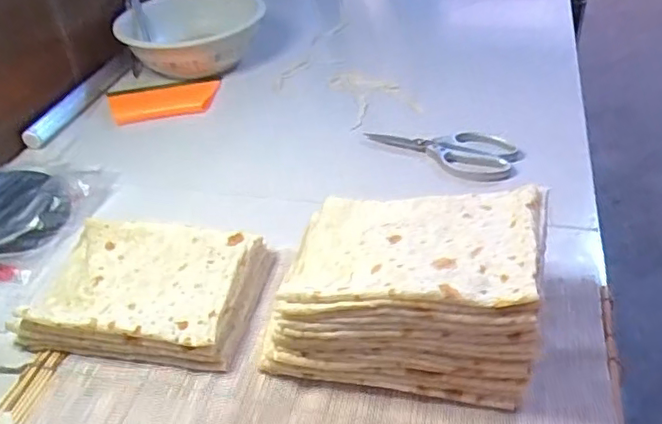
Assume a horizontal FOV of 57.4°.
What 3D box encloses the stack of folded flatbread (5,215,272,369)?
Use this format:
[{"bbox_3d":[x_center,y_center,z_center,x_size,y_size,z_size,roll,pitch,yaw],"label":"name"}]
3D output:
[{"bbox_3d":[-0.191,0.074,0.612,0.231,0.040,0.157,5,41,12],"label":"stack of folded flatbread"}]

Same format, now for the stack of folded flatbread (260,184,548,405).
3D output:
[{"bbox_3d":[0.063,0.058,0.543,0.222,0.122,0.169,5,41,12],"label":"stack of folded flatbread"}]

